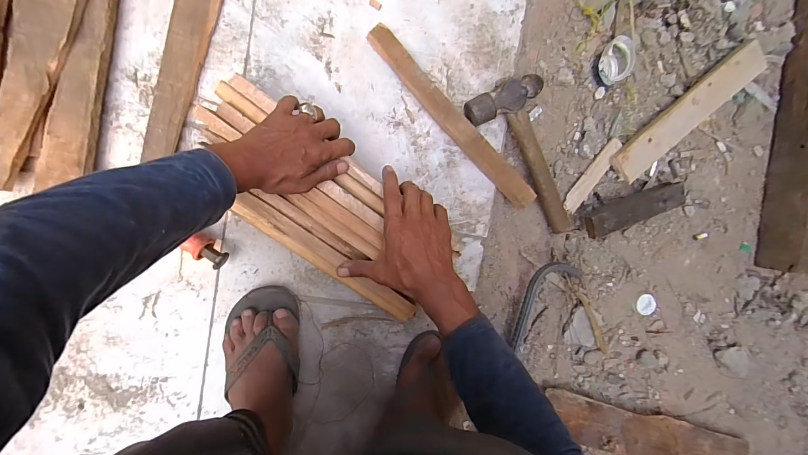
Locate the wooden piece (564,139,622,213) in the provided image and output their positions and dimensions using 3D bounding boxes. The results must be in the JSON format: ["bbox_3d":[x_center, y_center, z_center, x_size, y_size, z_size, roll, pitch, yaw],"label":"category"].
[{"bbox_3d":[0.332,-0.091,0.622,0.028,0.009,0.153,37,89,-8],"label":"wooden piece"}]

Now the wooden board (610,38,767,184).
[{"bbox_3d":[0.514,-0.208,0.636,0.348,0.026,0.064,-39,98,-4],"label":"wooden board"}]

